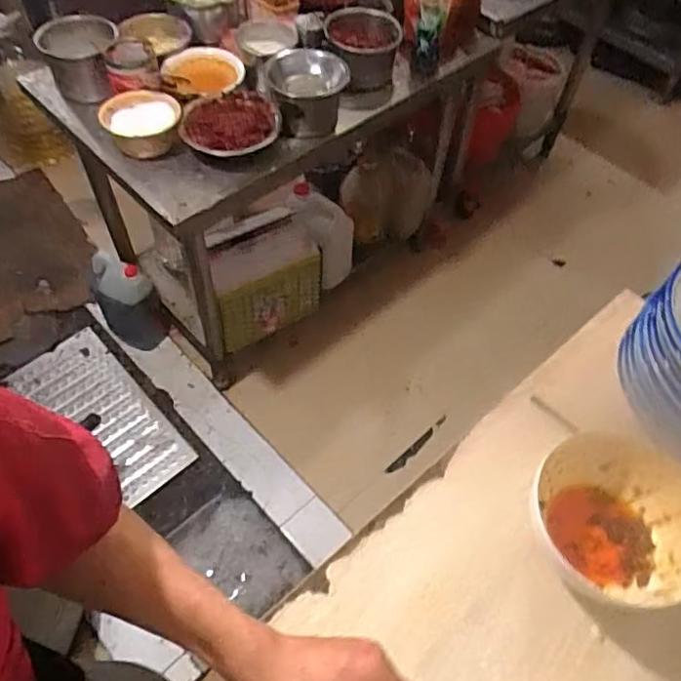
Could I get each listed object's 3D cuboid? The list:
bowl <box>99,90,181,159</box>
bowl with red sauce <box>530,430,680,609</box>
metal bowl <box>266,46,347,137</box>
[{"bbox_3d":[-0.388,-0.429,1.154,0.152,0.078,0.129,17,57,8],"label":"bowl"},{"bbox_3d":[0.256,0.164,0.547,0.138,0.060,0.153,-34,64,-23],"label":"bowl with red sauce"},{"bbox_3d":[-0.075,-0.533,1.256,0.170,0.112,0.183,1,56,-2],"label":"metal bowl"}]

